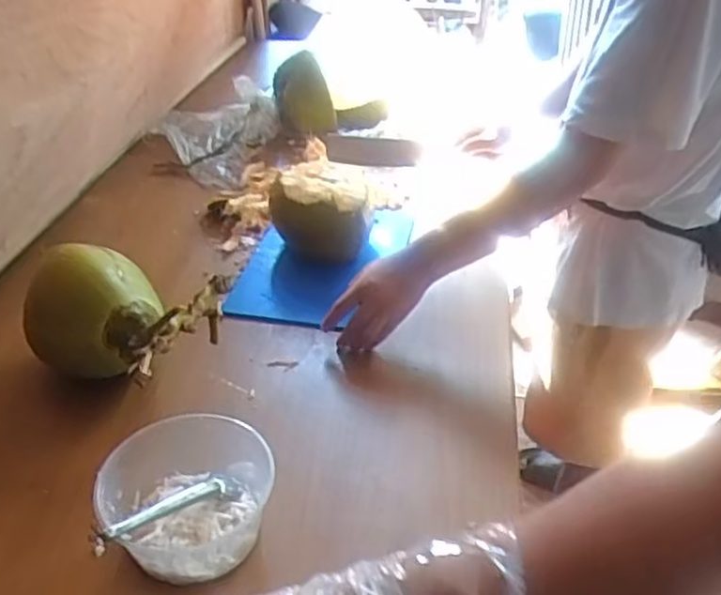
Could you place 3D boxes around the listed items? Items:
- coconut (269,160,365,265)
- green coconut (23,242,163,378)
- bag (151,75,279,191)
[{"bbox_3d":[-0.069,-0.132,1.174,0.146,0.136,0.135,-1,37,-3],"label":"coconut"},{"bbox_3d":[-0.331,0.019,0.891,0.155,0.128,0.129,-17,40,-23],"label":"green coconut"},{"bbox_3d":[-0.311,-0.386,1.552,0.259,0.129,0.380,-7,37,-11],"label":"bag"}]

